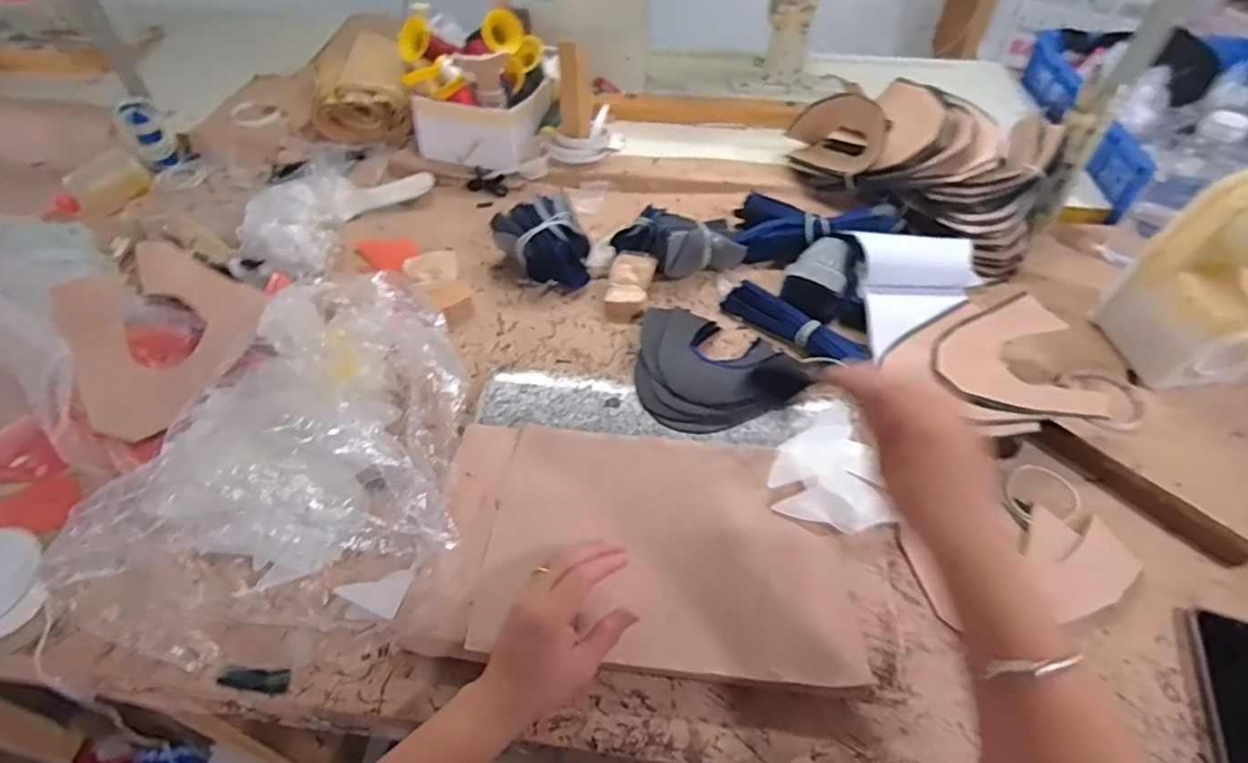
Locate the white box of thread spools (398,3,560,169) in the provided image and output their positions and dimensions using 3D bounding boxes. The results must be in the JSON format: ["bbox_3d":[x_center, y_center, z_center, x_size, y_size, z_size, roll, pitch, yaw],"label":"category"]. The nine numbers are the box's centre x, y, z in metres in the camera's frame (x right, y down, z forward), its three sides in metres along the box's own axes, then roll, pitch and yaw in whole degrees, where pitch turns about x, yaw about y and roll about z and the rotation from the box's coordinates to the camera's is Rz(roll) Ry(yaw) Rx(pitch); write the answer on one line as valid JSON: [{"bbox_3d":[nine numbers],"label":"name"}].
[{"bbox_3d":[-0.230,-0.455,0.951,0.225,0.152,0.211,3,49,3],"label":"white box of thread spools"}]

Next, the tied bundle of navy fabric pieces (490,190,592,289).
[{"bbox_3d":[-0.104,-0.177,0.793,0.110,0.069,0.109,-18,53,-13],"label":"tied bundle of navy fabric pieces"}]

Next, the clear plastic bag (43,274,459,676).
[{"bbox_3d":[-0.296,0.054,0.552,0.287,0.144,0.341,-7,51,-5],"label":"clear plastic bag"}]

